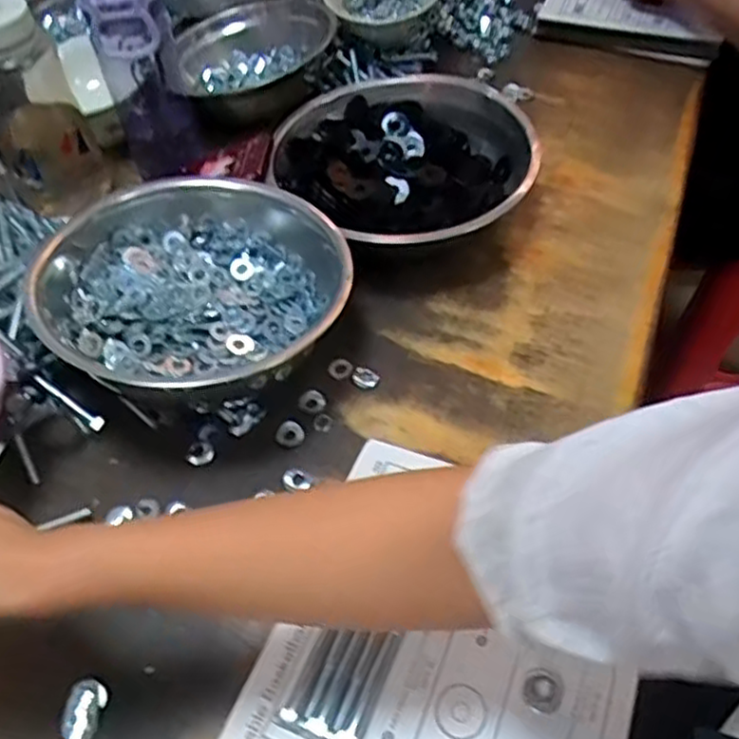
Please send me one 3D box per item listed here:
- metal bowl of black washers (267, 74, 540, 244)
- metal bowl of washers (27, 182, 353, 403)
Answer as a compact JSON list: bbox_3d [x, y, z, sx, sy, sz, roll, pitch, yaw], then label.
[{"bbox_3d":[0.034,-0.199,0.712,0.235,0.072,0.225,-2,52,2],"label":"metal bowl of black washers"},{"bbox_3d":[-0.140,-0.066,0.597,0.243,0.092,0.231,-5,52,0],"label":"metal bowl of washers"}]

